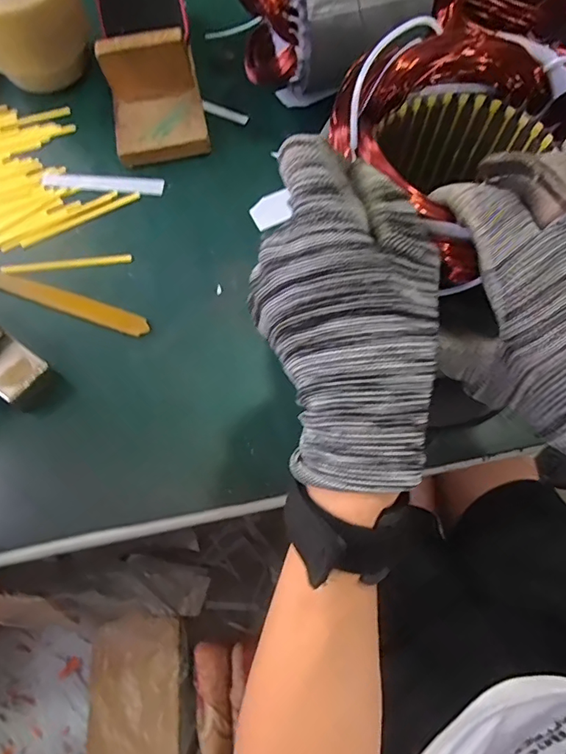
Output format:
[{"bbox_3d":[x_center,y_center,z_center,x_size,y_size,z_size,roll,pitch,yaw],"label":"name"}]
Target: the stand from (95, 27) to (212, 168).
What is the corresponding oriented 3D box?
[{"bbox_3d":[-0.114,-0.249,0.434,0.084,0.068,0.087,-11,69,-3],"label":"stand"}]

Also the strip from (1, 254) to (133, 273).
[{"bbox_3d":[-0.183,-0.096,0.411,0.108,0.004,0.009,-5,69,-1],"label":"strip"}]

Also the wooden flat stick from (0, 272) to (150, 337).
[{"bbox_3d":[-0.204,-0.070,0.402,0.200,0.004,0.017,18,71,8],"label":"wooden flat stick"}]

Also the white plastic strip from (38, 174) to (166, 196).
[{"bbox_3d":[-0.163,-0.176,0.441,0.109,0.004,0.018,3,69,3],"label":"white plastic strip"}]

